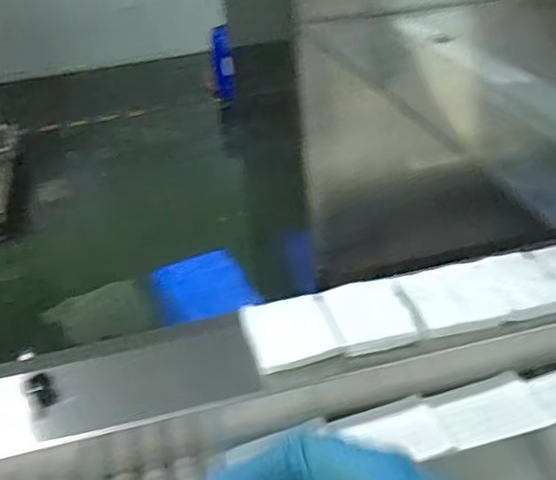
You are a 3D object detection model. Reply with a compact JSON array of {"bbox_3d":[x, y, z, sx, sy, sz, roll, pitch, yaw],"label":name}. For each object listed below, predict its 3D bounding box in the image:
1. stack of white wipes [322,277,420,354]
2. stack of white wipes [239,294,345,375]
[{"bbox_3d":[0.085,0.070,0.631,0.071,0.018,0.088,-9,31,-8],"label":"stack of white wipes"},{"bbox_3d":[0.011,0.083,0.615,0.079,0.017,0.084,-12,32,-12],"label":"stack of white wipes"}]

